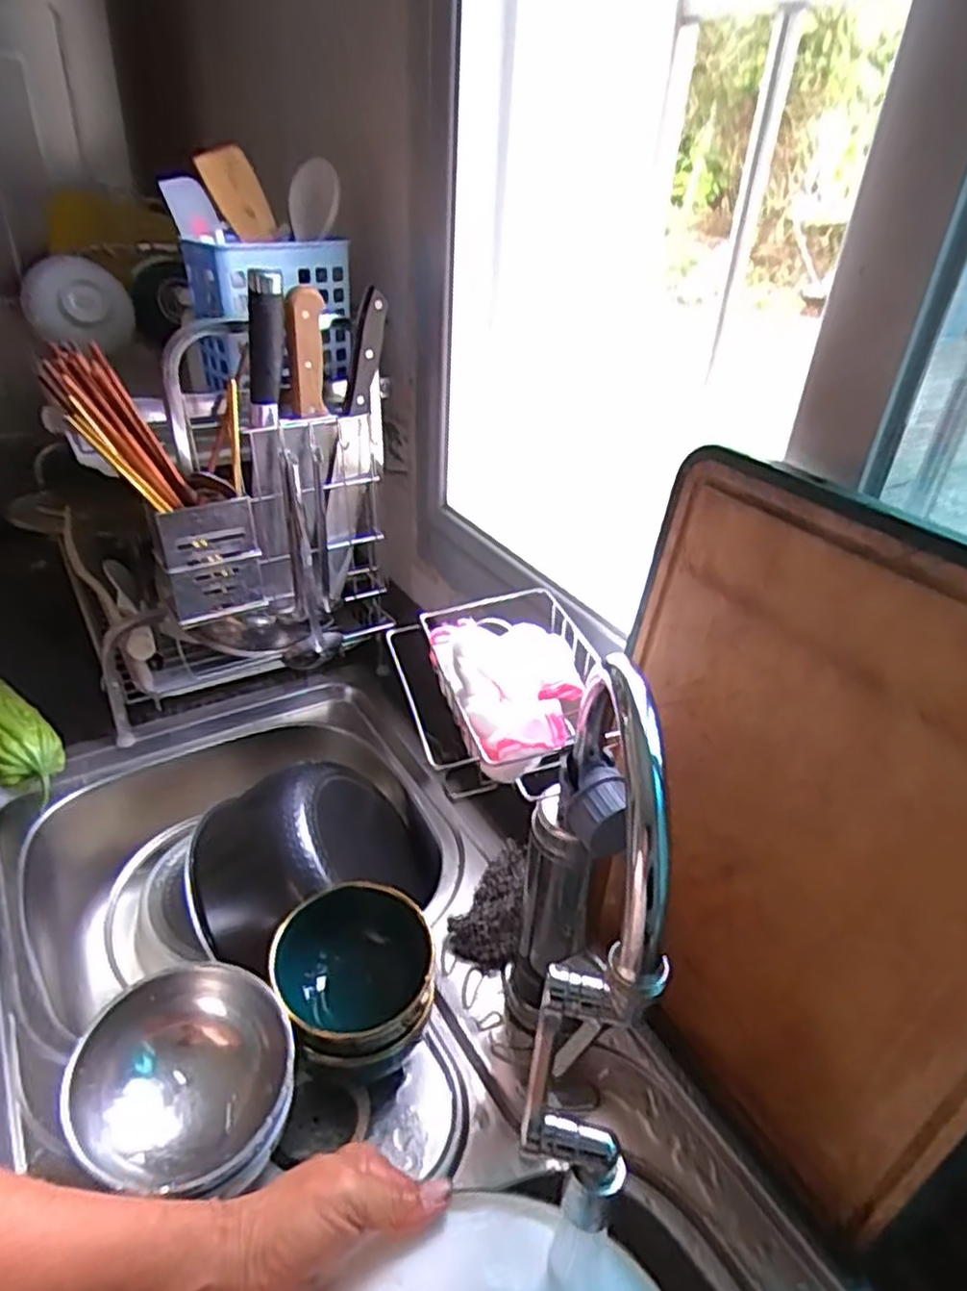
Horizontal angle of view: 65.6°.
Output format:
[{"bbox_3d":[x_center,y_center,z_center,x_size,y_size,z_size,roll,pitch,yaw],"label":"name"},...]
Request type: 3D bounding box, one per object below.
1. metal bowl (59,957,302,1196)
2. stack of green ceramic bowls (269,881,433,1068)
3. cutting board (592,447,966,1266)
[{"bbox_3d":[-0.175,0.261,0.453,0.124,0.058,0.111,9,33,8],"label":"metal bowl"},{"bbox_3d":[-0.088,0.239,0.521,0.102,0.097,0.101,-9,35,-19],"label":"stack of green ceramic bowls"},{"bbox_3d":[0.177,0.115,0.434,0.018,0.394,0.290,-10,35,-32],"label":"cutting board"}]

